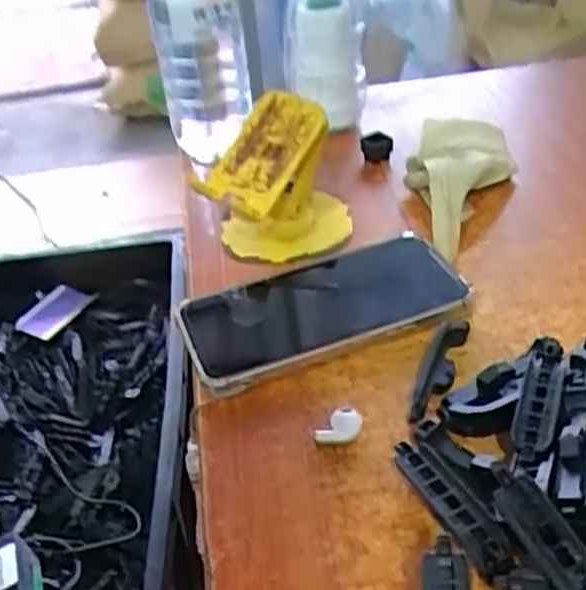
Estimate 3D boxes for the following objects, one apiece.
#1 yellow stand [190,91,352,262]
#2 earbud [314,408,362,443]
[{"bbox_3d":[-0.014,-0.081,0.525,0.099,0.085,0.084,-7,37,0],"label":"yellow stand"},{"bbox_3d":[0.023,0.067,0.390,0.024,0.016,0.011,-10,37,-4],"label":"earbud"}]

